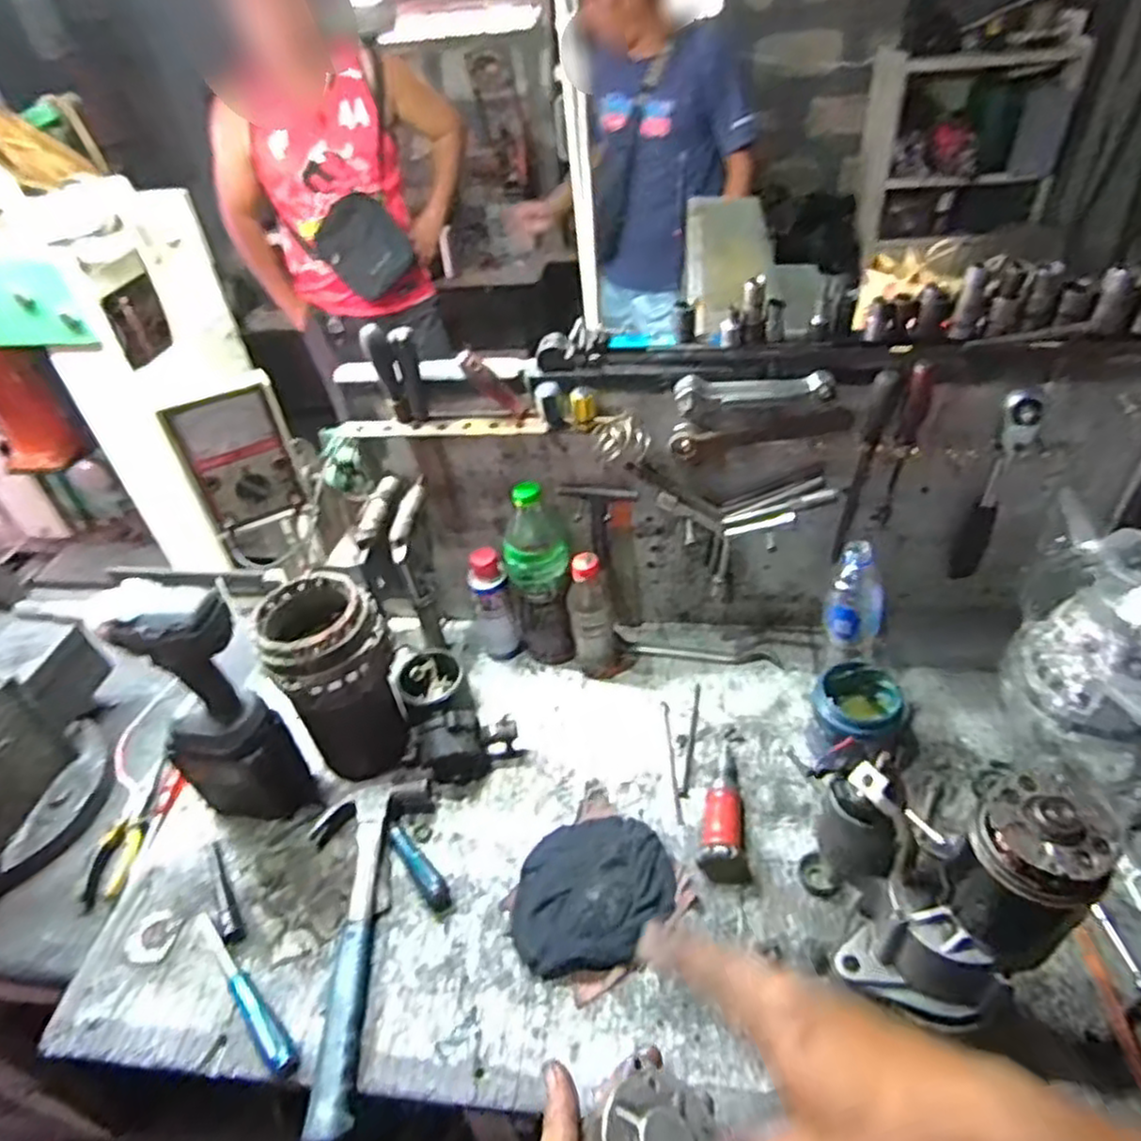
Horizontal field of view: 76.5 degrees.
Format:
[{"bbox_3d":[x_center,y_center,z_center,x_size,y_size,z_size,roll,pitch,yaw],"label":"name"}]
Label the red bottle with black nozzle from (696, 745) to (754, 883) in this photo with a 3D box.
[{"bbox_3d":[0.169,0.250,0.788,0.051,0.053,0.159,3,42,10],"label":"red bottle with black nozzle"}]

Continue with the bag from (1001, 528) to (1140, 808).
[{"bbox_3d":[0.547,0.078,0.743,0.119,0.254,0.215,-9,41,-4],"label":"bag"}]

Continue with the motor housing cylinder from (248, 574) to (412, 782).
[{"bbox_3d":[-0.269,0.126,0.857,0.121,0.235,0.128,-17,42,-13],"label":"motor housing cylinder"}]

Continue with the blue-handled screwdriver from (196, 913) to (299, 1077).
[{"bbox_3d":[-0.321,0.406,0.704,0.194,0.030,0.024,30,52,34],"label":"blue-handled screwdriver"}]

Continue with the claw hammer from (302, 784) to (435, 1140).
[{"bbox_3d":[-0.233,0.363,0.724,0.117,0.032,0.321,0,41,6],"label":"claw hammer"}]

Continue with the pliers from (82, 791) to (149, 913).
[{"bbox_3d":[-0.534,0.323,0.864,0.048,0.025,0.149,-8,41,-3],"label":"pliers"}]

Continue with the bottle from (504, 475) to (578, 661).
[{"bbox_3d":[-0.037,0.008,0.915,0.076,0.258,0.073,-7,41,-2],"label":"bottle"}]

